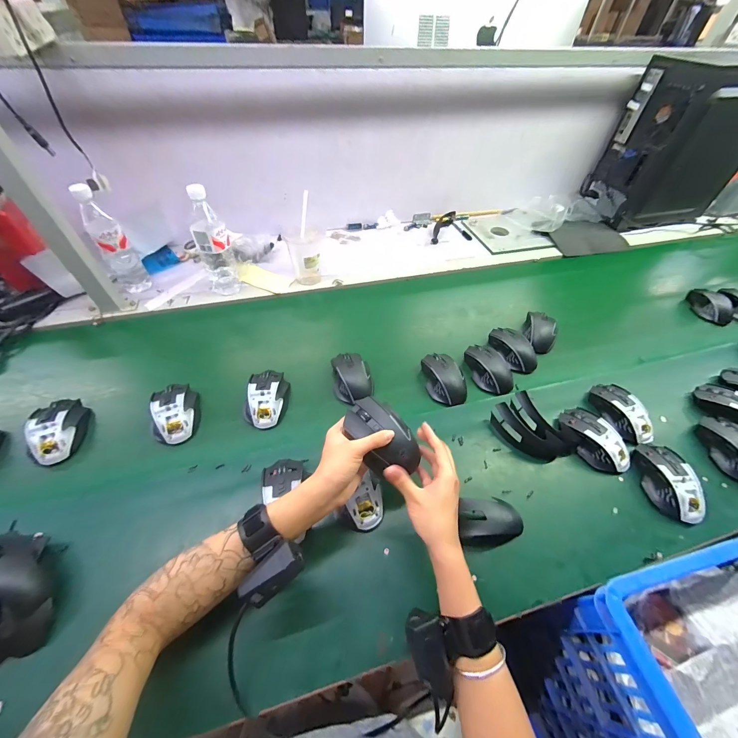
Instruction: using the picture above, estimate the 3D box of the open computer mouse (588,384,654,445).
[{"bbox_3d":[0.447,0.075,0.563,0.064,0.041,0.117,-11,52,-10],"label":"open computer mouse"}]

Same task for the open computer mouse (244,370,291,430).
[{"bbox_3d":[-0.186,0.051,0.579,0.071,0.043,0.113,1,51,-1],"label":"open computer mouse"}]

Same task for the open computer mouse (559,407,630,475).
[{"bbox_3d":[0.372,0.116,0.529,0.068,0.041,0.114,-31,58,-24],"label":"open computer mouse"}]

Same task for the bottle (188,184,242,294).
[{"bbox_3d":[-0.347,-0.276,0.713,0.074,0.227,0.064,-18,54,-16],"label":"bottle"}]

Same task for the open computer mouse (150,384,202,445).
[{"bbox_3d":[-0.335,0.073,0.553,0.076,0.035,0.112,-11,52,-10],"label":"open computer mouse"}]

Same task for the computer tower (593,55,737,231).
[{"bbox_3d":[0.925,-0.661,0.950,0.374,0.371,0.200,-14,53,-13],"label":"computer tower"}]

